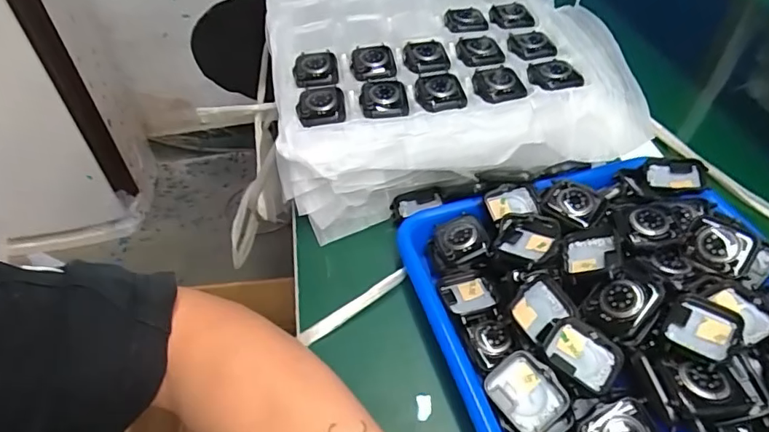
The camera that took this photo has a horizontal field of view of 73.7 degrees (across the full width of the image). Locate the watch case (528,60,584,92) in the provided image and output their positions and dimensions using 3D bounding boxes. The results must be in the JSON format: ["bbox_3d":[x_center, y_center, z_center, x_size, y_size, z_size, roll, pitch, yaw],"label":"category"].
[{"bbox_3d":[0.143,-0.120,0.433,0.040,0.008,0.045,-2,46,1],"label":"watch case"}]

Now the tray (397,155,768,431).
[{"bbox_3d":[0.167,0.093,0.309,0.242,0.047,0.330,-14,47,-10],"label":"tray"}]

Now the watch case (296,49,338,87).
[{"bbox_3d":[-0.062,-0.137,0.465,0.038,0.014,0.054,-7,46,-4],"label":"watch case"}]

